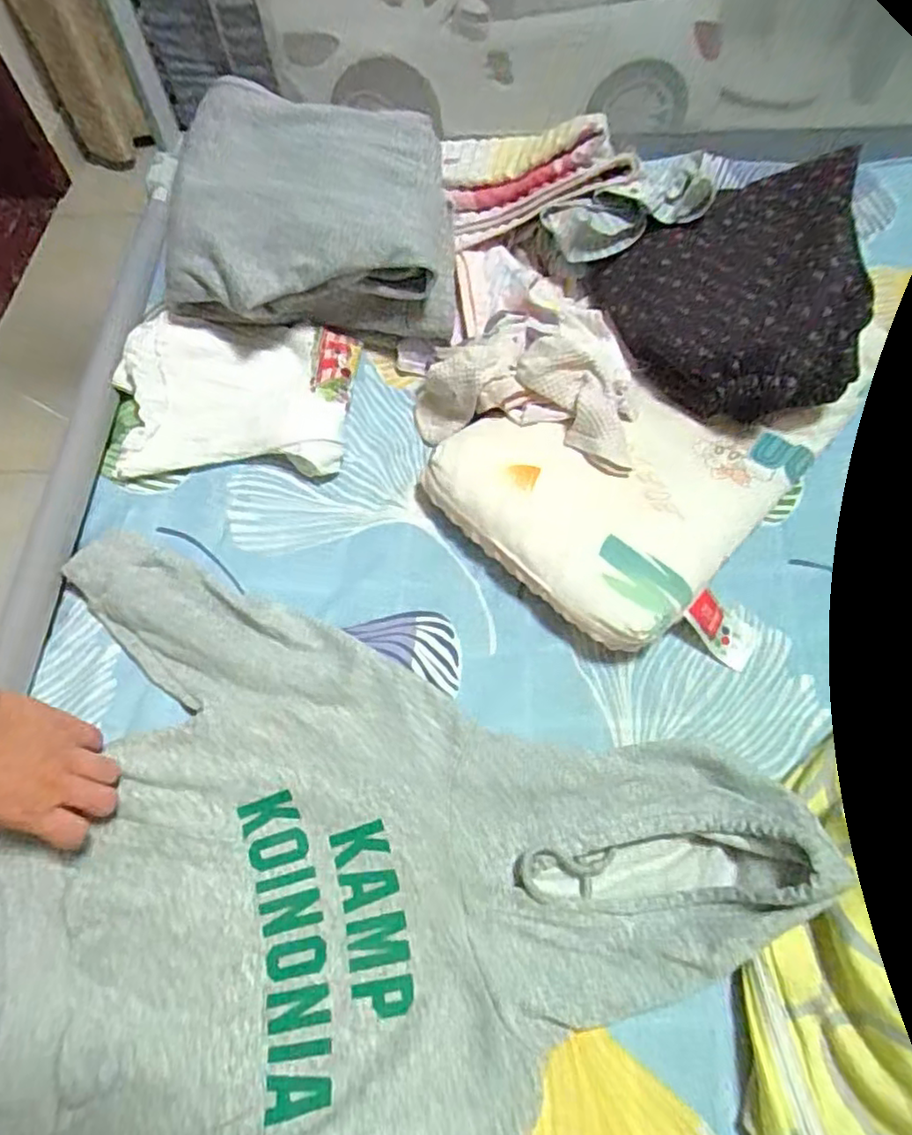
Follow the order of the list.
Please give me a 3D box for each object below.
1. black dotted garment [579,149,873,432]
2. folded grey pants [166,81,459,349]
[{"bbox_3d":[0.249,-0.267,0.622,0.216,0.111,0.234,0,62,1],"label":"black dotted garment"},{"bbox_3d":[-0.134,-0.339,0.641,0.260,0.113,0.231,-2,62,1],"label":"folded grey pants"}]

